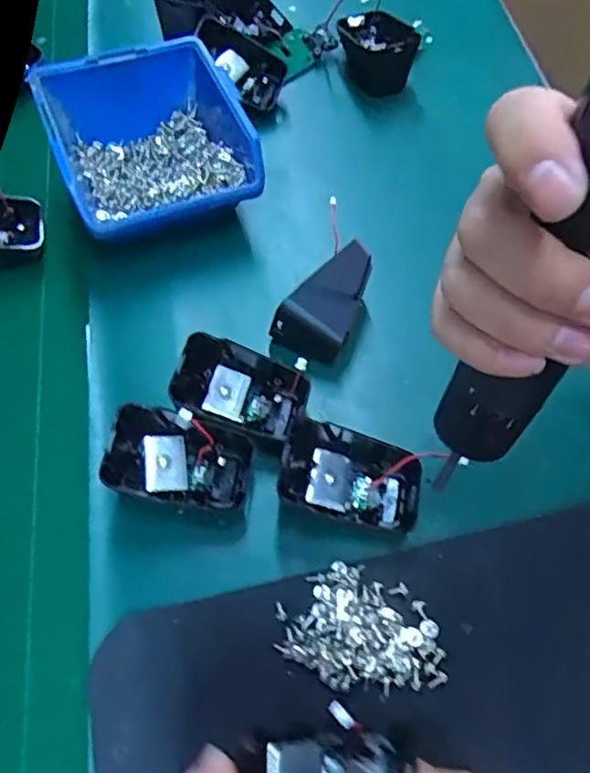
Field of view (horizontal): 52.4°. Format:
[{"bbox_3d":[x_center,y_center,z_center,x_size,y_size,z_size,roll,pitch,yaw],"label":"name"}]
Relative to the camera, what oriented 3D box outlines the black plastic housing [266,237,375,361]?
[{"bbox_3d":[0.018,-0.050,0.343,0.044,0.044,0.065,21,64,11],"label":"black plastic housing"}]

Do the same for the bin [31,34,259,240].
[{"bbox_3d":[-0.094,-0.156,0.386,0.115,0.062,0.146,-22,64,-11],"label":"bin"}]

